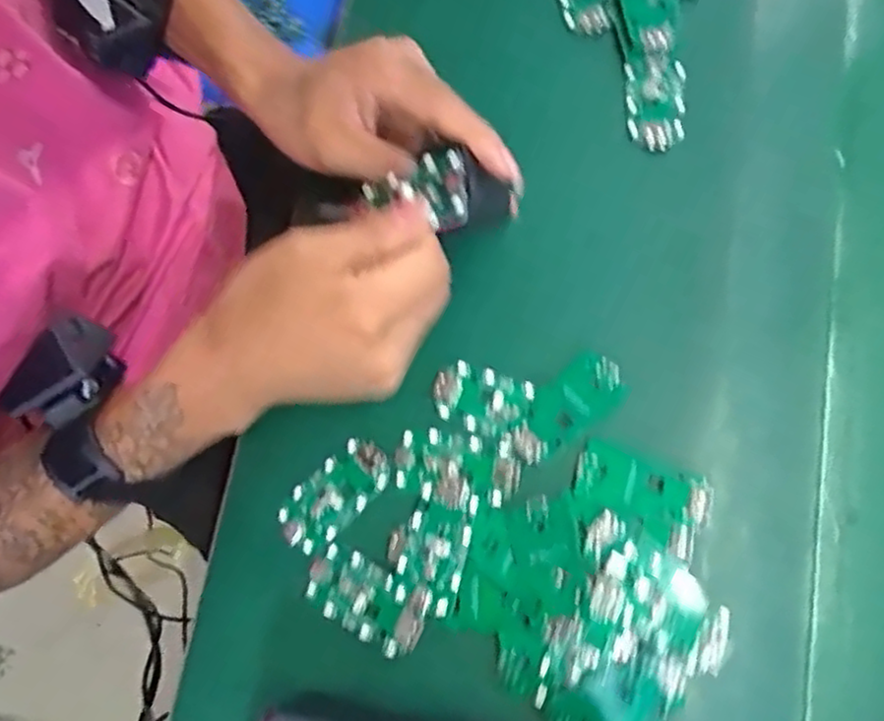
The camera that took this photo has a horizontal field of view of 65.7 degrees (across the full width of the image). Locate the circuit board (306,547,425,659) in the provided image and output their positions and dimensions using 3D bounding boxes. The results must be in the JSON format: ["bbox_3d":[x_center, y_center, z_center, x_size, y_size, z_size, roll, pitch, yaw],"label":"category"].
[{"bbox_3d":[-0.038,0.120,0.341,0.065,0.007,0.034,26,85,28],"label":"circuit board"}]

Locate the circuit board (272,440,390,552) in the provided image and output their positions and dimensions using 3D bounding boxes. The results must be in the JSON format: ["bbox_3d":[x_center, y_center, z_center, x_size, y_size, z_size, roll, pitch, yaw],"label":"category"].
[{"bbox_3d":[-0.057,0.070,0.361,0.064,0.009,0.033,-43,78,-6],"label":"circuit board"}]

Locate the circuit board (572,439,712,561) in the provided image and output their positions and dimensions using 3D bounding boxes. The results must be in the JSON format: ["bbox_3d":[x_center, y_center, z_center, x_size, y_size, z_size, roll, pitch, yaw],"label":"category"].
[{"bbox_3d":[0.096,0.065,0.331,0.062,0.007,0.037,22,80,8],"label":"circuit board"}]

